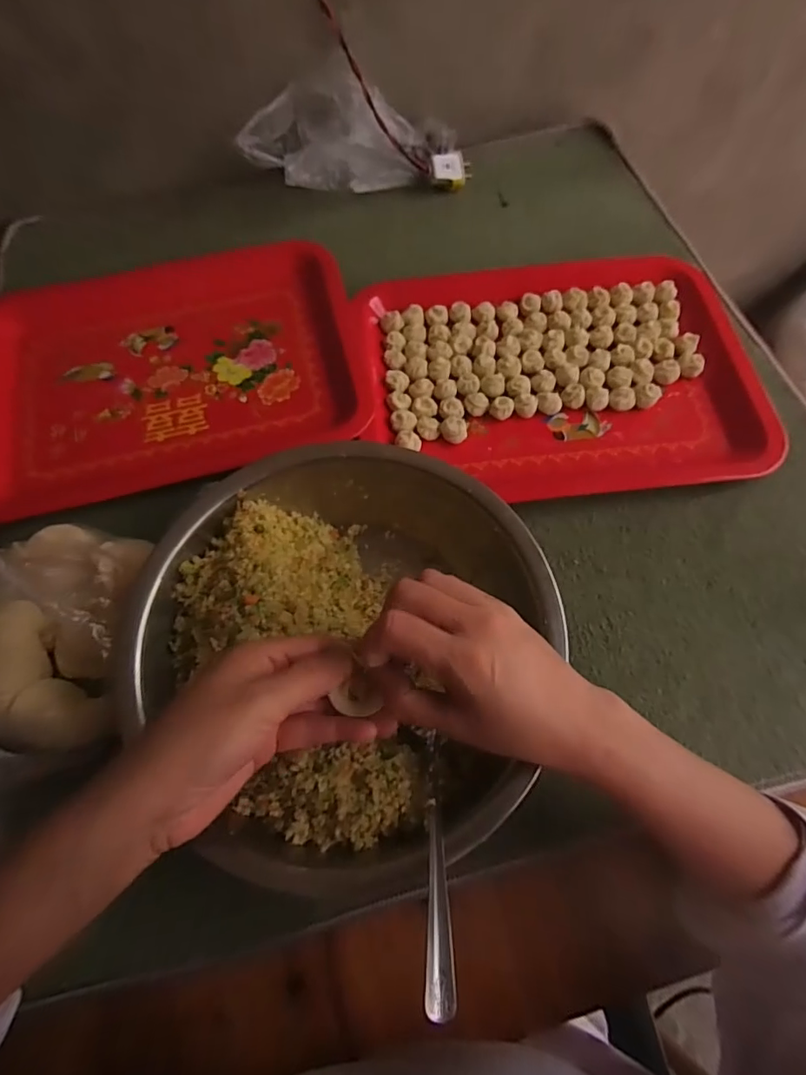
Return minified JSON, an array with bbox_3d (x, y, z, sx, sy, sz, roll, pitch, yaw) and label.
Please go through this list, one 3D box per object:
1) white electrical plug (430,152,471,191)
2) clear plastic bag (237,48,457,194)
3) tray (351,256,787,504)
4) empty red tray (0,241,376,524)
[{"bbox_3d":[0.058,-0.444,0.611,0.046,0.025,0.038,3,66,1],"label":"white electrical plug"},{"bbox_3d":[-0.061,-0.455,0.584,0.244,0.108,0.091,-16,67,-8],"label":"clear plastic bag"},{"bbox_3d":[0.144,-0.163,0.489,0.354,0.023,0.265,-4,66,-2],"label":"tray"},{"bbox_3d":[-0.229,-0.167,0.492,0.364,0.031,0.260,-14,67,-7],"label":"empty red tray"}]

